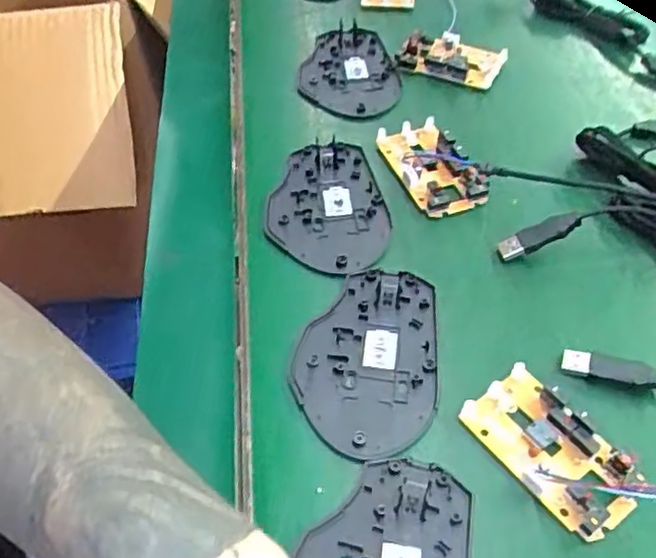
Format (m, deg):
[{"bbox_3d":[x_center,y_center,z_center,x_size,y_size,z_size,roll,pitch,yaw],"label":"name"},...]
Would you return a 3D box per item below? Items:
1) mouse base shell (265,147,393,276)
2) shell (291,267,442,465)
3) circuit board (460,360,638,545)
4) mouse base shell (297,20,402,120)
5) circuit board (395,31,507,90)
[{"bbox_3d":[0.000,-0.046,0.413,0.071,0.008,0.107,0,51,2],"label":"mouse base shell"},{"bbox_3d":[0.020,0.040,0.342,0.070,0.006,0.107,5,52,6],"label":"shell"},{"bbox_3d":[0.103,0.076,0.305,0.042,0.013,0.078,-32,57,-21],"label":"circuit board"},{"bbox_3d":[0.016,-0.160,0.510,0.074,0.013,0.110,-1,51,1],"label":"mouse base shell"},{"bbox_3d":[0.095,-0.172,0.515,0.075,0.014,0.052,16,53,14],"label":"circuit board"}]

